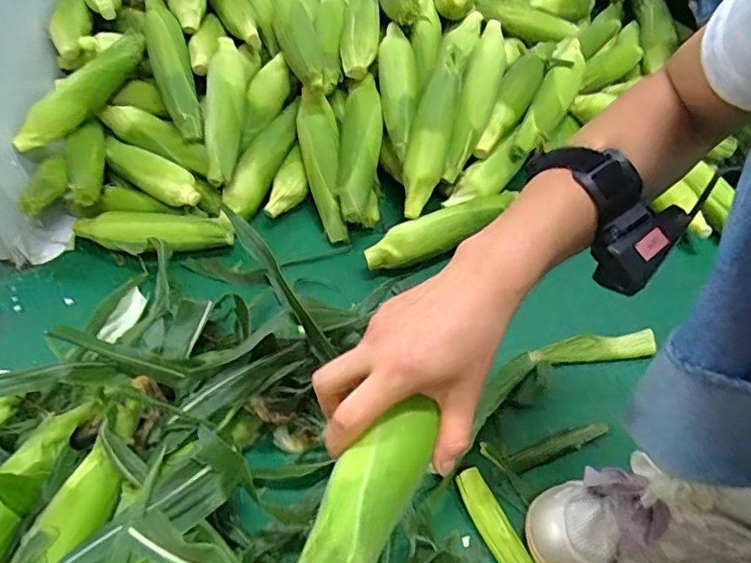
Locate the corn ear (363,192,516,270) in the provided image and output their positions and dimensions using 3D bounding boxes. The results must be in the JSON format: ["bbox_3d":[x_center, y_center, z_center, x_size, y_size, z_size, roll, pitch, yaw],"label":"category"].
[{"bbox_3d":[0.095,-0.069,0.749,0.234,0.048,0.045,-24,51,-16],"label":"corn ear"}]

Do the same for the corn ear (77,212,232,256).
[{"bbox_3d":[-0.318,-0.069,0.785,0.226,0.051,0.055,-6,48,0],"label":"corn ear"}]

